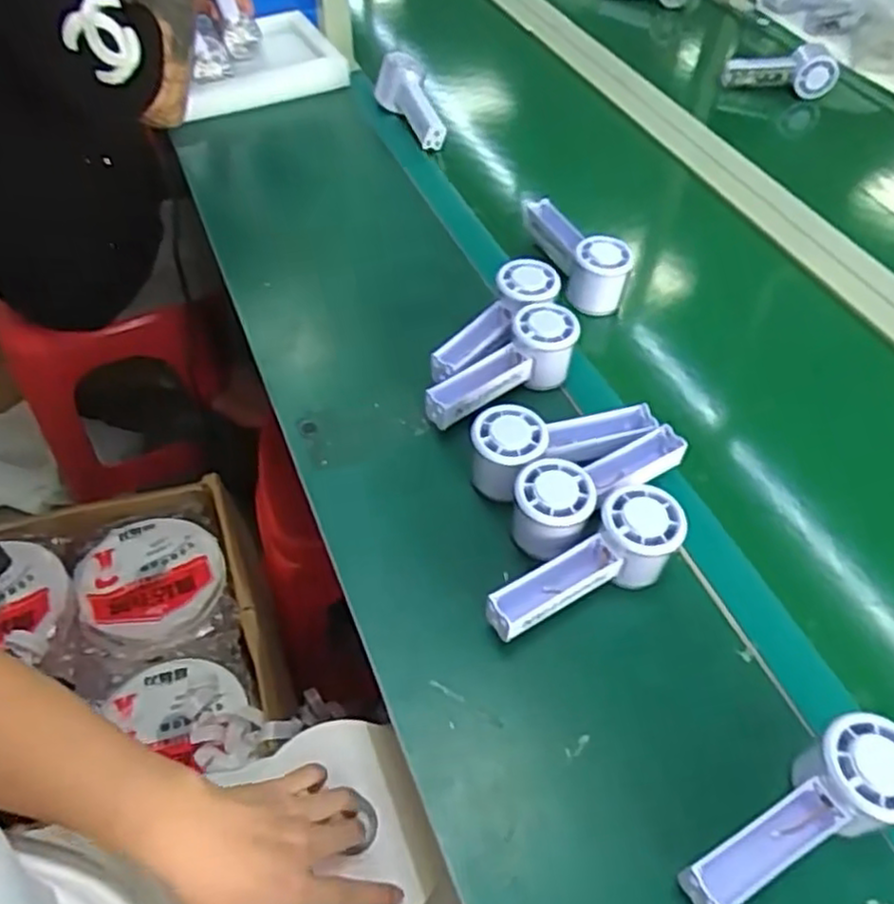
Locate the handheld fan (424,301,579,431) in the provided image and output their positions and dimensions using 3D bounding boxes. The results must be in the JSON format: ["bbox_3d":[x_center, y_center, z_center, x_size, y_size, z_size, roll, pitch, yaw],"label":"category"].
[{"bbox_3d":[0.053,-0.064,0.630,0.150,0.069,0.058,-38,60,-27],"label":"handheld fan"}]

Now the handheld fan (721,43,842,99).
[{"bbox_3d":[0.491,-0.565,1.059,0.155,0.054,0.055,4,51,3],"label":"handheld fan"}]

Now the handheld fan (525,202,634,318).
[{"bbox_3d":[0.136,-0.214,0.759,0.064,0.062,0.149,-12,52,-10],"label":"handheld fan"}]

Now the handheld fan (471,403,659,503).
[{"bbox_3d":[0.090,-0.007,0.584,0.156,0.065,0.062,-21,54,-17],"label":"handheld fan"}]

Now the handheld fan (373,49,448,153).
[{"bbox_3d":[-0.041,-0.456,0.944,0.054,0.059,0.154,-24,74,-21],"label":"handheld fan"}]

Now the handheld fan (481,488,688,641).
[{"bbox_3d":[0.098,0.083,0.511,0.154,0.053,0.051,-29,57,-10],"label":"handheld fan"}]

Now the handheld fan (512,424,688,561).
[{"bbox_3d":[0.114,0.025,0.558,0.161,0.062,0.060,-33,58,-24],"label":"handheld fan"}]

